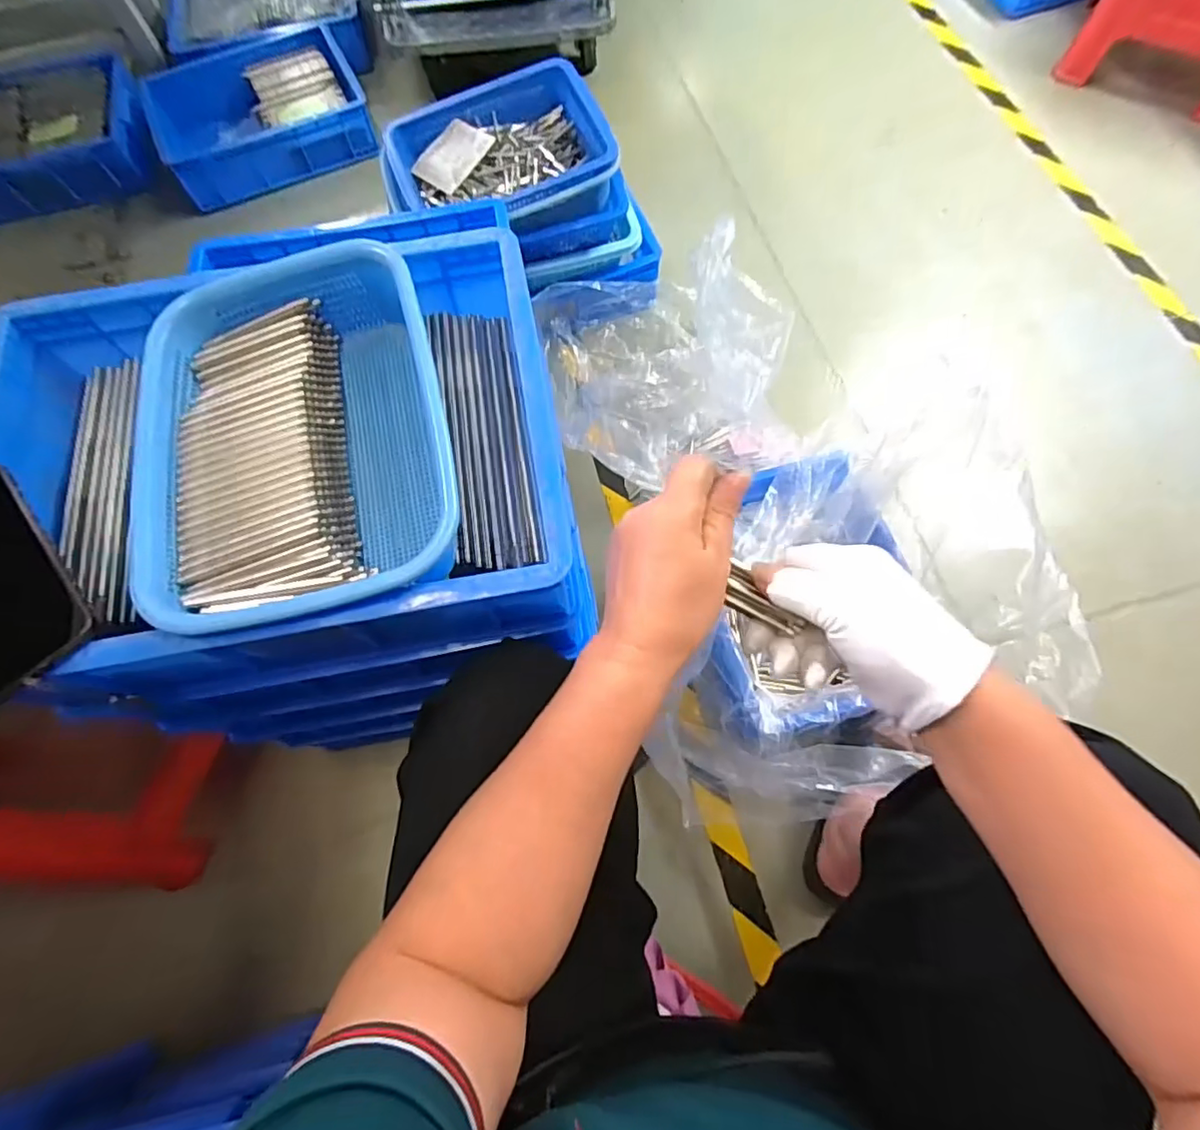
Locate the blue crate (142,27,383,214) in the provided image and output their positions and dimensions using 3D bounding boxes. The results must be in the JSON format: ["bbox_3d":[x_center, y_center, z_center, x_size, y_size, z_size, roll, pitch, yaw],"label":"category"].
[{"bbox_3d":[-0.736,-0.977,1.302,0.431,0.118,0.338,-21,69,-6],"label":"blue crate"}]

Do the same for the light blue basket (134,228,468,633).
[{"bbox_3d":[-0.217,-0.092,0.441,0.210,0.090,0.297,-10,69,-2],"label":"light blue basket"}]

